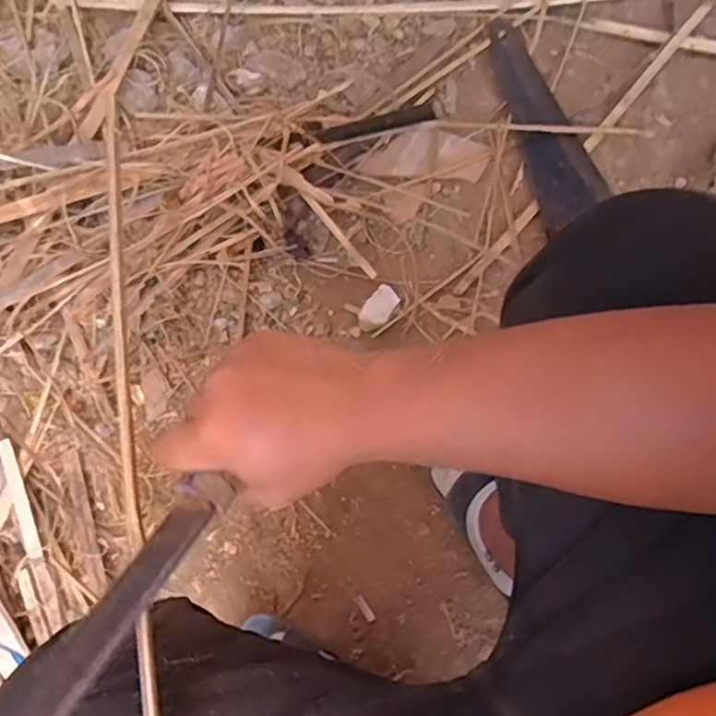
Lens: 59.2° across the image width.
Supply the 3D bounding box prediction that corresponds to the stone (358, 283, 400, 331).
[{"bbox_3d":[0.027,-0.065,0.815,0.039,0.016,0.065,28,77,9],"label":"stone"}]

